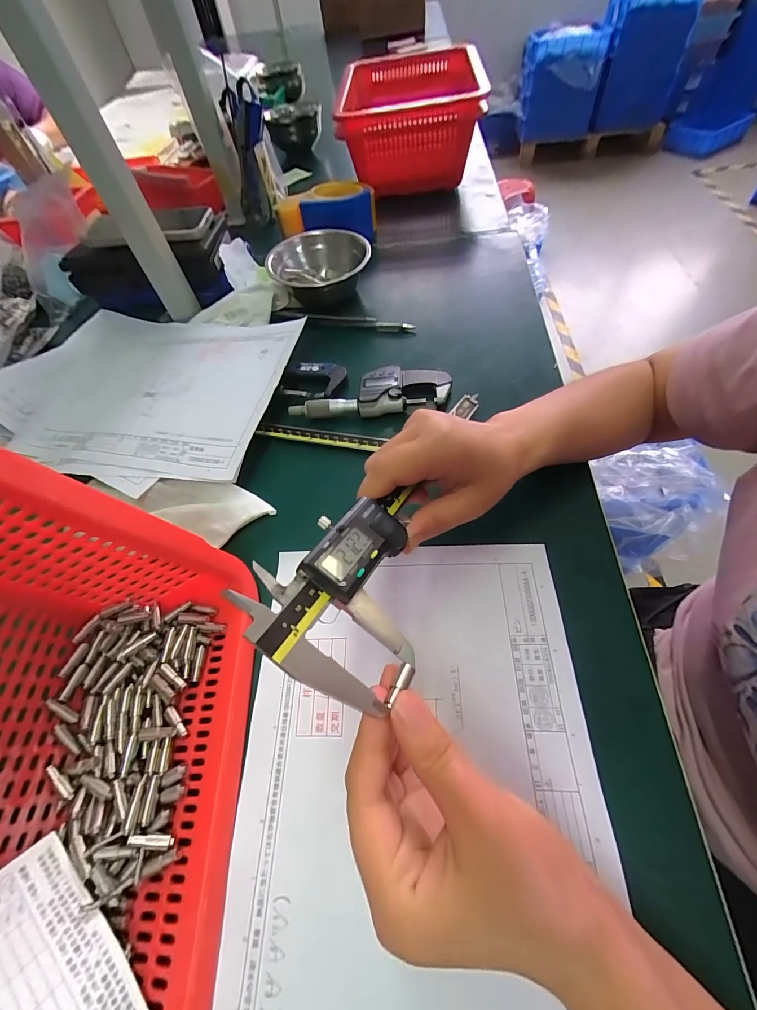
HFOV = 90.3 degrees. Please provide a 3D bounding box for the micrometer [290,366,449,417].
[{"bbox_3d":[-0.008,-0.113,0.378,0.158,0.023,0.047,-8,57,2],"label":"micrometer"}]

